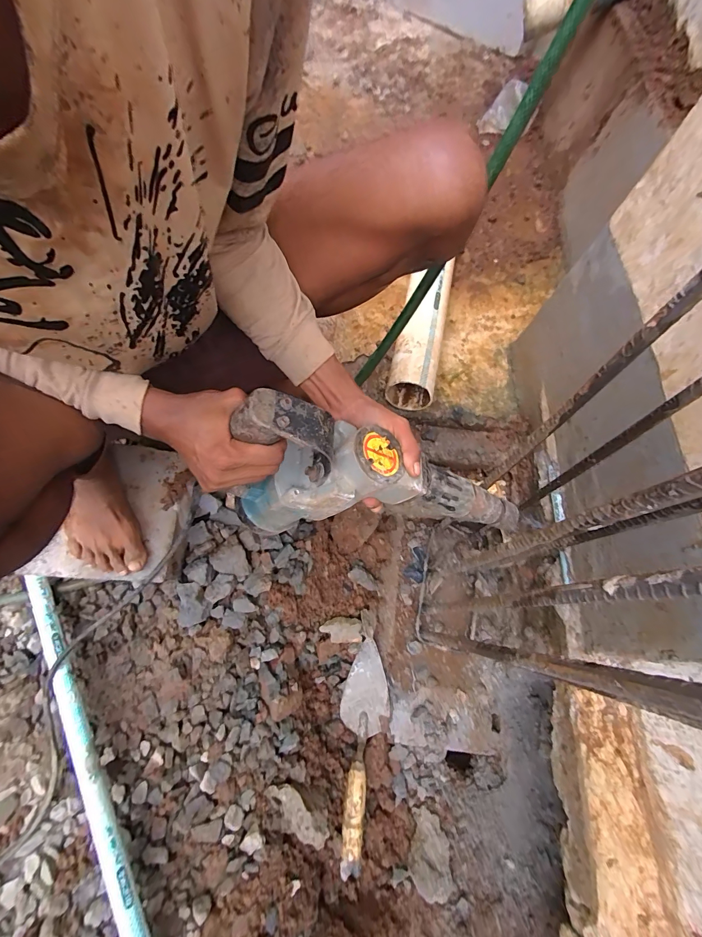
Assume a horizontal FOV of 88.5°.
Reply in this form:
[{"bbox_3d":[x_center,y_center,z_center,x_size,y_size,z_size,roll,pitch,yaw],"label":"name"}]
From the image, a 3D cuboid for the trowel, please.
[{"bbox_3d":[0.016,0.484,0.626,0.083,0.050,0.330,10,67,1],"label":"trowel"}]

